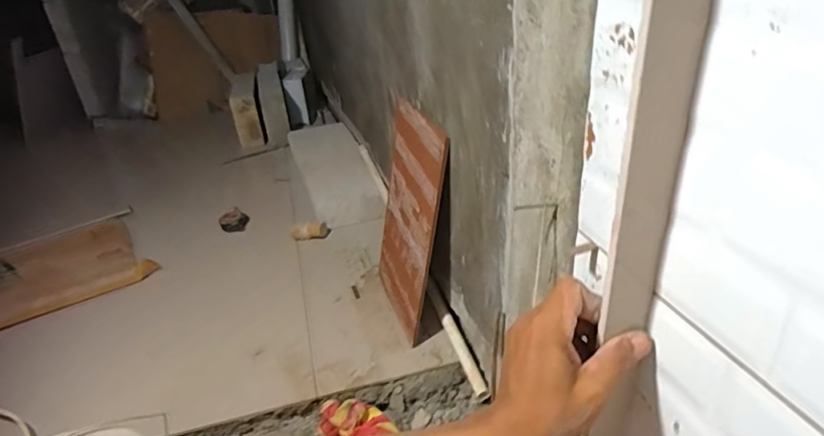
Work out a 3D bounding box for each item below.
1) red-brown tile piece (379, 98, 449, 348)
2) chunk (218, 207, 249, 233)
[{"bbox_3d":[-0.008,0.002,0.942,0.014,0.392,0.256,-2,27,-19],"label":"red-brown tile piece"},{"bbox_3d":[-0.484,0.007,1.380,0.073,0.051,0.052,-17,32,-21],"label":"chunk"}]

